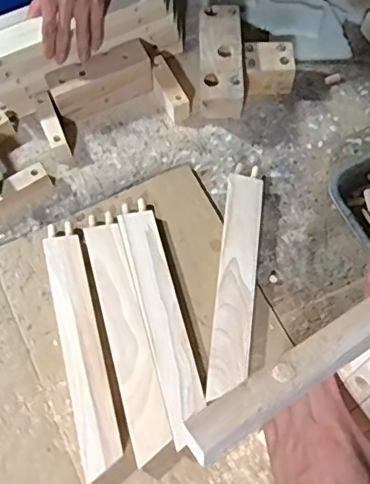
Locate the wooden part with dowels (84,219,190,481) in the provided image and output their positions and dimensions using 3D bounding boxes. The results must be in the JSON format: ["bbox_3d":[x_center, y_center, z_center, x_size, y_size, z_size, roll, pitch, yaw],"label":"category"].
[{"bbox_3d":[-0.068,0.111,0.672,0.055,0.023,0.308,-18,68,-6],"label":"wooden part with dowels"}]

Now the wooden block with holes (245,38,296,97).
[{"bbox_3d":[0.118,-0.244,0.804,0.070,0.061,0.057,-4,67,-2],"label":"wooden block with holes"}]

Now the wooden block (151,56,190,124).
[{"bbox_3d":[-0.021,-0.220,0.806,0.032,0.031,0.098,-22,85,-10],"label":"wooden block"}]

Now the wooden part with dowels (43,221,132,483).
[{"bbox_3d":[-0.118,0.122,0.659,0.044,0.027,0.307,-14,67,-4],"label":"wooden part with dowels"}]

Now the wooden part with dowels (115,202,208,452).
[{"bbox_3d":[-0.028,0.086,0.680,0.044,0.026,0.292,-15,67,-5],"label":"wooden part with dowels"}]

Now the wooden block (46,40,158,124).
[{"bbox_3d":[-0.110,-0.227,0.802,0.161,0.070,0.046,-27,69,-11],"label":"wooden block"}]

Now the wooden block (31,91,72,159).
[{"bbox_3d":[-0.184,-0.161,0.781,0.025,0.039,0.091,-22,68,-7],"label":"wooden block"}]

